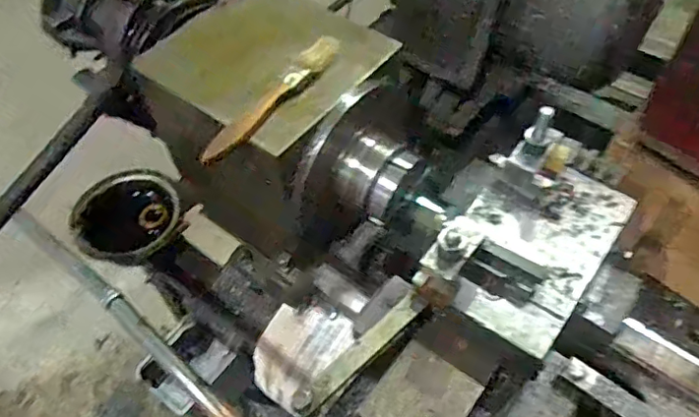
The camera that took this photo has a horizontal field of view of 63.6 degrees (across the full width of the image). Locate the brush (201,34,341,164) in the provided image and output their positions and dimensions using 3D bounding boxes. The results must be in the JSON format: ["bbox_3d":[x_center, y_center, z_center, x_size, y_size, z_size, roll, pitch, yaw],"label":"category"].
[{"bbox_3d":[-0.054,-0.088,0.431,0.022,0.016,0.156,30,60,22],"label":"brush"}]

